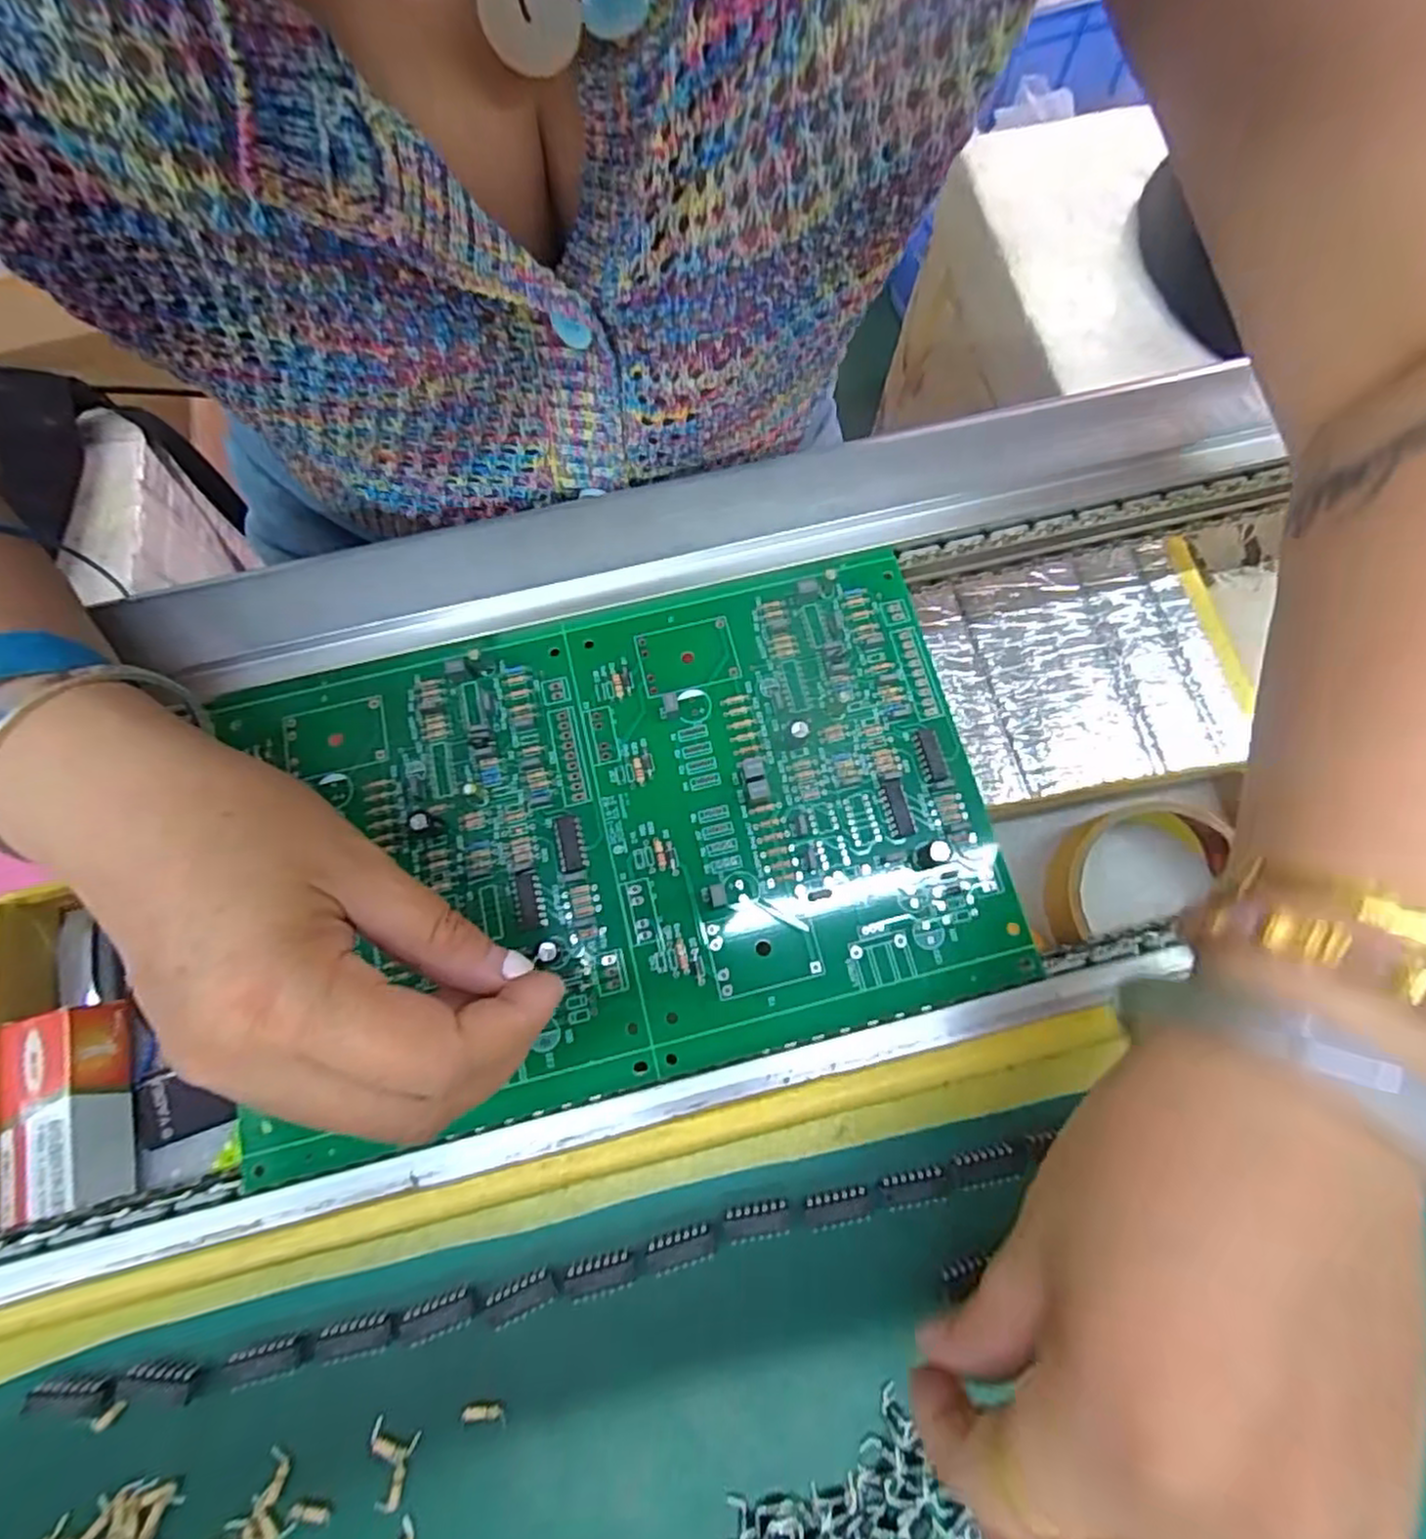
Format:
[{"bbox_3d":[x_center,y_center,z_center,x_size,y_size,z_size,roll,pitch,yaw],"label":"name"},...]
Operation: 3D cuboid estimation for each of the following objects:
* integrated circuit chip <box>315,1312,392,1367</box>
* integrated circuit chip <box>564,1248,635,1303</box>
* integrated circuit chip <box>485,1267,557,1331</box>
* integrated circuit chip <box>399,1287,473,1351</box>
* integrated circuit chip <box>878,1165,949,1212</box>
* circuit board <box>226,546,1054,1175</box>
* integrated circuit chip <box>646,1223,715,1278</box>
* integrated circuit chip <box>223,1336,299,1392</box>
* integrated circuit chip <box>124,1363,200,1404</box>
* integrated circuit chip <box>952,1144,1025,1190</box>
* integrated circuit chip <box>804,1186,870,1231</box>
[{"bbox_3d":[-0.098,0.156,0.193,0.020,0.004,0.009,-13,75,-3],"label":"integrated circuit chip"},{"bbox_3d":[-0.032,0.143,0.198,0.019,0.005,0.010,-14,75,-3],"label":"integrated circuit chip"},{"bbox_3d":[-0.053,0.147,0.196,0.019,0.005,0.009,-25,76,-6],"label":"integrated circuit chip"},{"bbox_3d":[-0.076,0.152,0.194,0.020,0.004,0.009,-20,75,-5],"label":"integrated circuit chip"},{"bbox_3d":[0.058,0.121,0.202,0.019,0.004,0.009,-11,75,-2],"label":"integrated circuit chip"},{"bbox_3d":[-0.033,0.021,0.248,0.246,0.011,0.166,-13,73,-4],"label":"circuit board"},{"bbox_3d":[-0.009,0.136,0.200,0.018,0.007,0.009,-15,75,-3],"label":"integrated circuit chip"},{"bbox_3d":[-0.122,0.161,0.191,0.020,0.004,0.008,-16,75,-4],"label":"integrated circuit chip"},{"bbox_3d":[-0.150,0.167,0.191,0.020,0.004,0.008,1,72,0],"label":"integrated circuit chip"},{"bbox_3d":[0.080,0.115,0.203,0.020,0.004,0.009,-13,75,-3],"label":"integrated circuit chip"},{"bbox_3d":[0.035,0.126,0.202,0.018,0.004,0.008,-9,75,-2],"label":"integrated circuit chip"}]

